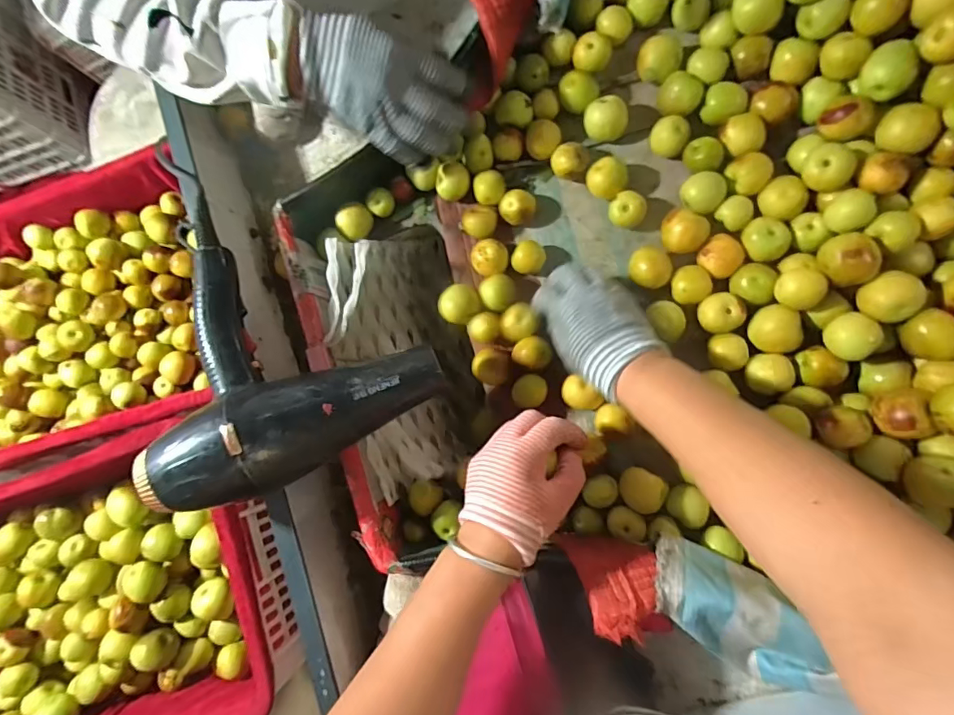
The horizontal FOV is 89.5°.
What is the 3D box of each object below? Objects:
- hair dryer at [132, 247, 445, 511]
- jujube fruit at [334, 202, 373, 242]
[{"bbox_3d":[-0.185,-0.004,0.403,0.245,0.069,0.217,-32,81,3],"label":"hair dryer"},{"bbox_3d":[-0.130,-0.146,0.517,0.029,0.028,0.037,43,91,9],"label":"jujube fruit"}]

